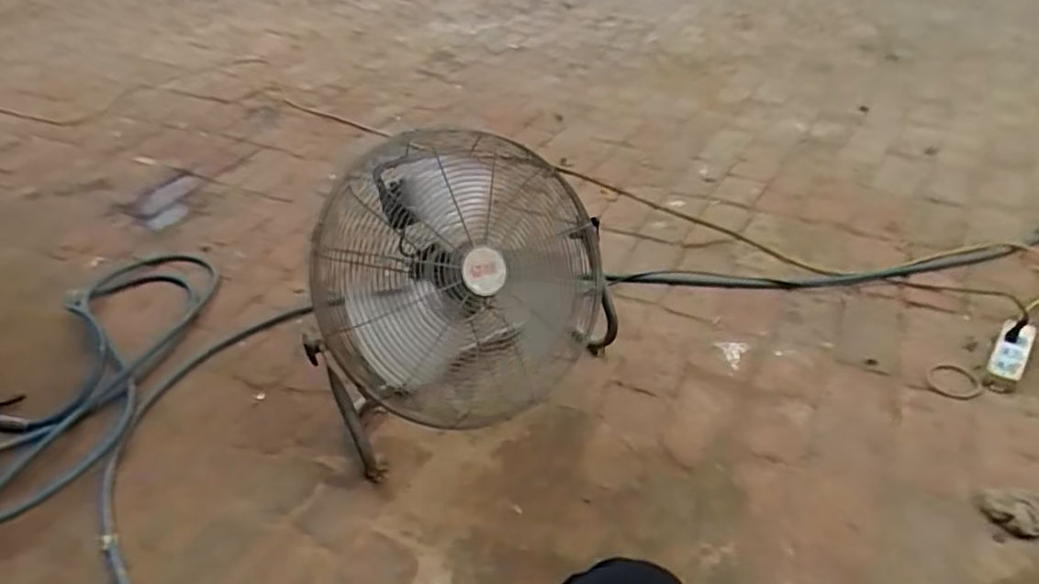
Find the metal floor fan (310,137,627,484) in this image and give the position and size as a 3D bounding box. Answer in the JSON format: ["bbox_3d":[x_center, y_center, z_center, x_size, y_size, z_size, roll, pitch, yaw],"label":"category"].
[{"bbox_3d":[-0.082,-0.013,1.214,0.468,0.452,0.500,-2,36,5],"label":"metal floor fan"}]

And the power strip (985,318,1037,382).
[{"bbox_3d":[0.920,0.105,1.251,0.054,0.026,0.152,22,57,33],"label":"power strip"}]

